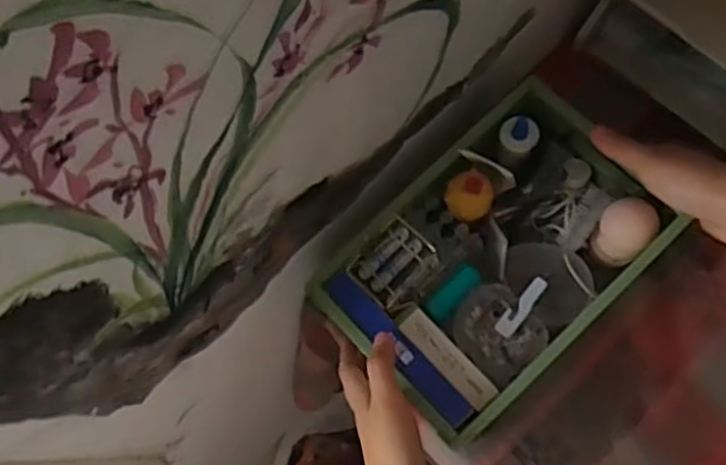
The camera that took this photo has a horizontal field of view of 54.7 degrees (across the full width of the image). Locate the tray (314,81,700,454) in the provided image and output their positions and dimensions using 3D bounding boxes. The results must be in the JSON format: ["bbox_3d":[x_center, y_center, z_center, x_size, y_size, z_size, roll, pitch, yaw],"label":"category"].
[{"bbox_3d":[0.102,0.023,0.548,0.241,0.077,0.168,-42,74,-11],"label":"tray"}]

